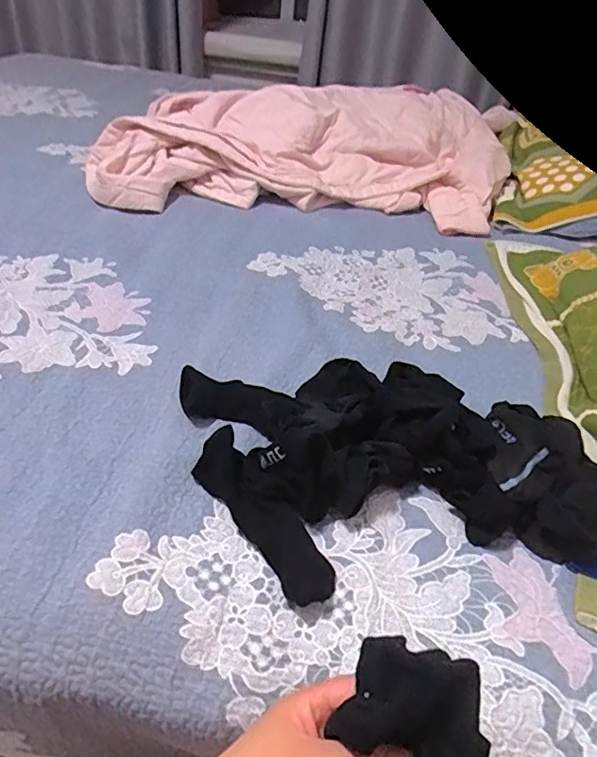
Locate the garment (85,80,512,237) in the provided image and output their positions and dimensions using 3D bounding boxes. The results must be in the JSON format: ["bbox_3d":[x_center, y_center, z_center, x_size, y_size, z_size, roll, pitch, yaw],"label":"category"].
[{"bbox_3d":[0.033,-0.526,1.169,0.884,0.149,0.566,0,42,-7],"label":"garment"}]

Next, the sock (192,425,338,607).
[{"bbox_3d":[-0.035,0.127,0.500,0.052,0.035,0.187,-27,53,-31],"label":"sock"}]

